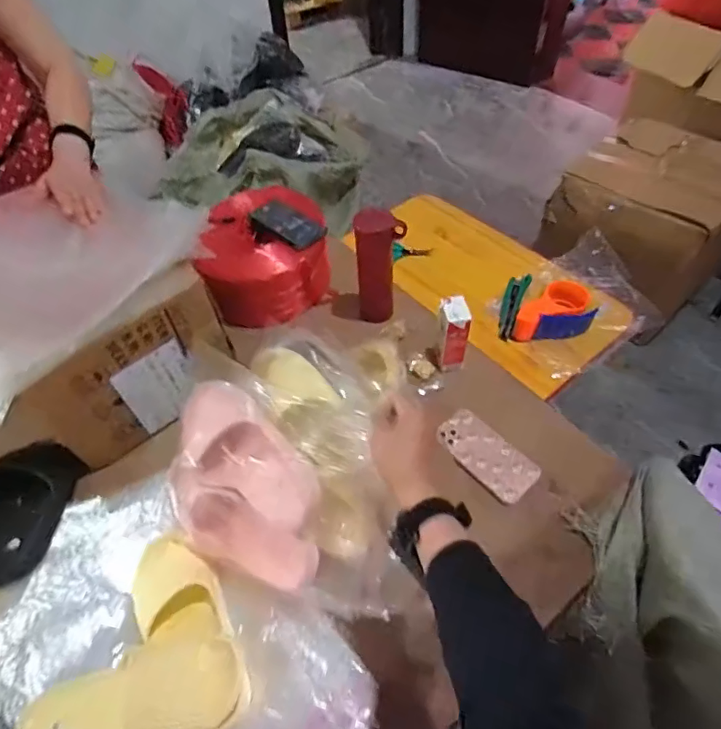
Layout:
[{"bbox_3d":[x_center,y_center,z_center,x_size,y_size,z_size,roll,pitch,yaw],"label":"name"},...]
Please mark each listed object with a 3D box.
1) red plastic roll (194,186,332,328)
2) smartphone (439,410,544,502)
[{"bbox_3d":[-0.189,-0.219,1.048,0.247,0.144,0.283,-16,52,-9],"label":"red plastic roll"},{"bbox_3d":[0.196,0.137,0.809,0.081,0.015,0.164,-34,57,-21],"label":"smartphone"}]

